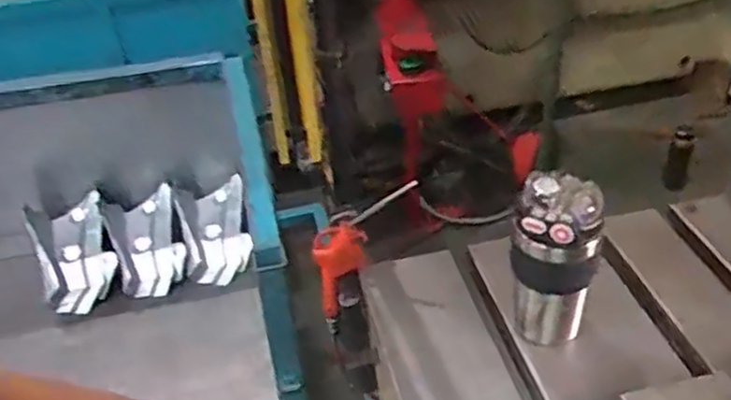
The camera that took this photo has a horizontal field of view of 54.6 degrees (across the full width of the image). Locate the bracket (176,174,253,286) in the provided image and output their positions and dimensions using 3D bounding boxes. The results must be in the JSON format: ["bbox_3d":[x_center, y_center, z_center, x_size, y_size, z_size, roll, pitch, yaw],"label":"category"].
[{"bbox_3d":[-0.278,0.074,1.336,0.124,0.153,0.127,-9,38,-7],"label":"bracket"}]

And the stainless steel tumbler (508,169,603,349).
[{"bbox_3d":[0.189,0.067,0.716,0.083,0.187,0.072,9,39,15],"label":"stainless steel tumbler"}]

